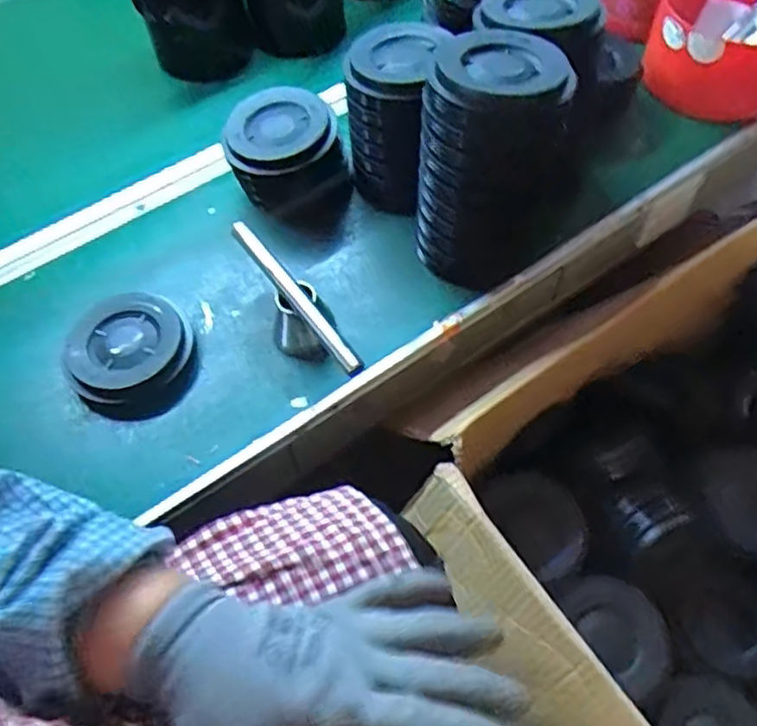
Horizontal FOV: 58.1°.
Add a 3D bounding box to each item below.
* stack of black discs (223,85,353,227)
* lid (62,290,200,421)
[{"bbox_3d":[-0.097,-0.221,0.733,0.118,0.098,0.096,-19,57,-8],"label":"stack of black discs"},{"bbox_3d":[-0.231,-0.010,0.637,0.117,0.037,0.125,-32,60,-16],"label":"lid"}]

